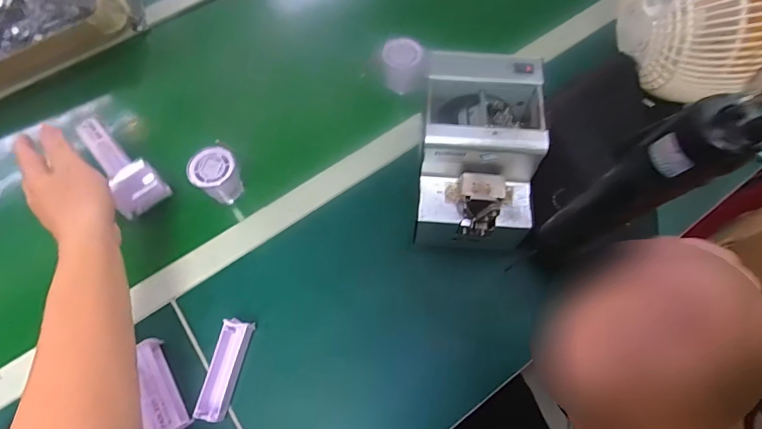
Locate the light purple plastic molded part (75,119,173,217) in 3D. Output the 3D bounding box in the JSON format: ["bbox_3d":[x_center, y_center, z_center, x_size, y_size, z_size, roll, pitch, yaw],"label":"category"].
[{"bbox_3d":[-0.342,-0.058,0.552,0.125,0.058,0.063,37,73,16],"label":"light purple plastic molded part"}]

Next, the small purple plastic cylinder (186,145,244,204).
[{"bbox_3d":[-0.208,-0.049,0.552,0.047,0.060,0.055,38,73,16],"label":"small purple plastic cylinder"}]

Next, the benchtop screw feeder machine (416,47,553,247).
[{"bbox_3d":[0.105,-0.074,0.487,0.122,0.121,0.188,4,67,4],"label":"benchtop screw feeder machine"}]

